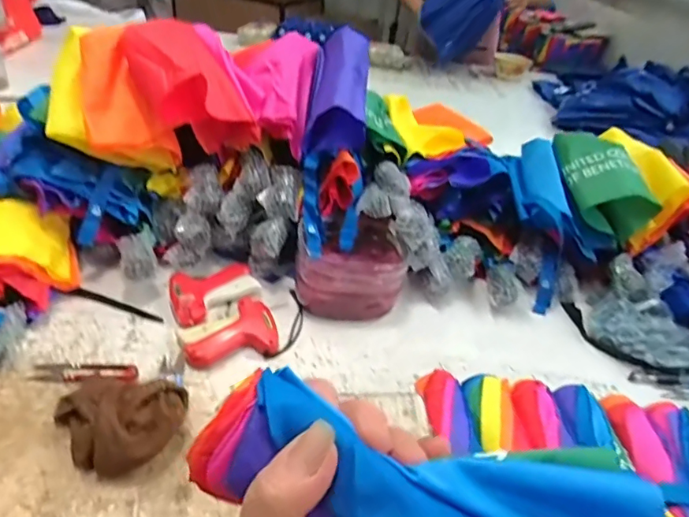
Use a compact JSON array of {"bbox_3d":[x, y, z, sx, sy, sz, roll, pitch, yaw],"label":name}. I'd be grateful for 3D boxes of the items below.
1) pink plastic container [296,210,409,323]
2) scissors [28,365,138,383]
[{"bbox_3d":[0.009,0.011,0.753,0.147,0.090,0.144,4,35,-2],"label":"pink plastic container"},{"bbox_3d":[-0.301,0.133,0.598,0.114,0.009,0.029,4,35,-3],"label":"scissors"}]

